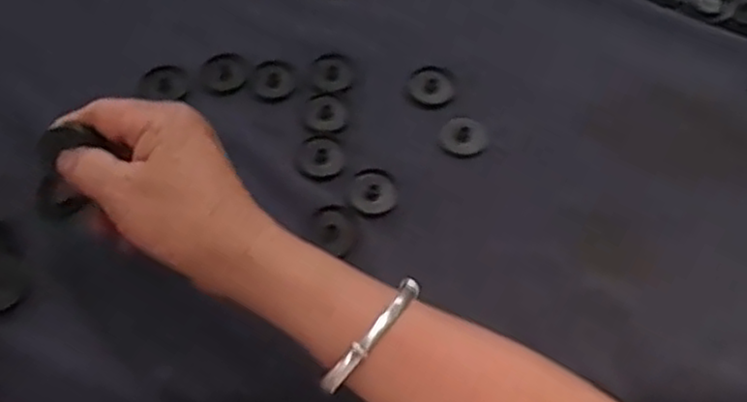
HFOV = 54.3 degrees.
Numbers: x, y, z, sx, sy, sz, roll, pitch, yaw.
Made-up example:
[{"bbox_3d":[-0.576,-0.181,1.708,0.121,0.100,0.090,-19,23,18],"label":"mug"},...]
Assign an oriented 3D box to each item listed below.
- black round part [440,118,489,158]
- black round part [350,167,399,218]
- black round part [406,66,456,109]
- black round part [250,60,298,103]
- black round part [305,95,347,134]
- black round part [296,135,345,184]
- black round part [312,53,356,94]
[{"bbox_3d":[0.060,-0.042,0.477,0.030,0.007,0.031,0,60,0],"label":"black round part"},{"bbox_3d":[0.000,-0.006,0.456,0.029,0.004,0.037,-6,60,-3],"label":"black round part"},{"bbox_3d":[0.040,-0.078,0.498,0.032,0.004,0.035,0,60,0],"label":"black round part"},{"bbox_3d":[-0.069,-0.084,0.501,0.031,0.004,0.036,-4,60,-3],"label":"black round part"},{"bbox_3d":[-0.031,-0.058,0.485,0.027,0.004,0.030,-9,61,-5],"label":"black round part"},{"bbox_3d":[-0.034,-0.027,0.468,0.029,0.004,0.036,-7,60,-4],"label":"black round part"},{"bbox_3d":[-0.028,-0.089,0.501,0.029,0.004,0.034,-6,60,-4],"label":"black round part"}]

